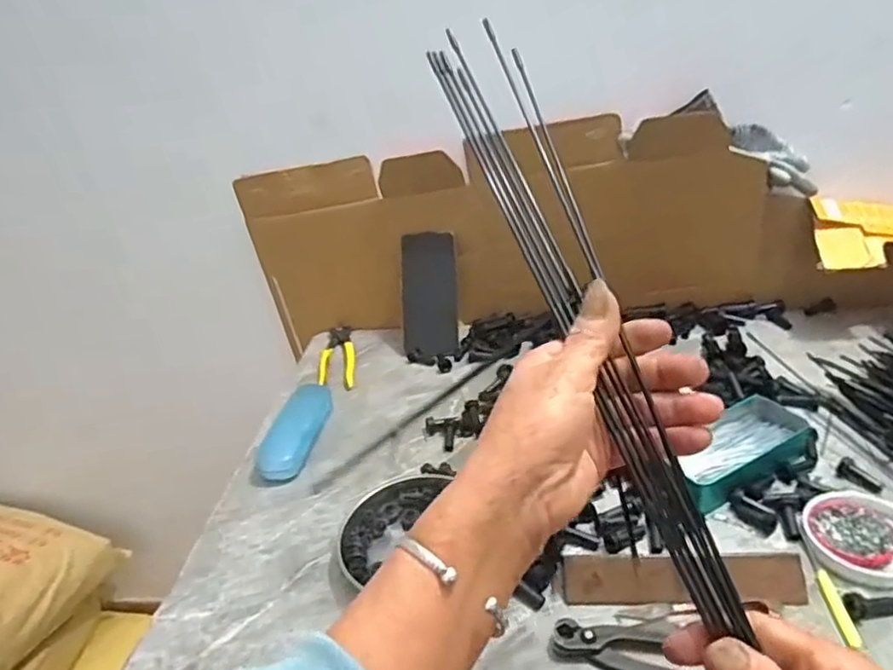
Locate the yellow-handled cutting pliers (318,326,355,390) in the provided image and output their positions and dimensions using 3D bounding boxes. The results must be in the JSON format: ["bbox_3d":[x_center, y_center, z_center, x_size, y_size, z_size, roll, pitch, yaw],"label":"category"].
[{"bbox_3d":[-0.149,0.029,0.880,0.046,0.009,0.172,-8,29,-2],"label":"yellow-handled cutting pliers"}]

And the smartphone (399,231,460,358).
[{"bbox_3d":[-0.024,-0.056,0.876,0.075,0.163,0.016,-3,5,8],"label":"smartphone"}]

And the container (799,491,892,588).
[{"bbox_3d":[0.343,0.165,0.522,0.091,0.014,0.088,-5,29,3],"label":"container"}]

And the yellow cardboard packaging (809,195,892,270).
[{"bbox_3d":[0.529,-0.115,0.775,0.160,0.032,0.108,7,56,4],"label":"yellow cardboard packaging"}]

